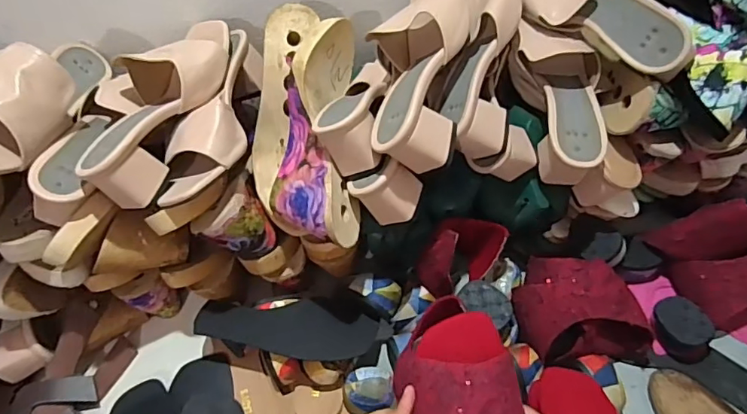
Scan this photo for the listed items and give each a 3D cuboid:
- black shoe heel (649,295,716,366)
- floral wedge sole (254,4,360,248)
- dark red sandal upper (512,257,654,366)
[{"bbox_3d":[0.345,0.138,0.583,0.054,0.048,0.068,-33,57,-18],"label":"black shoe heel"},{"bbox_3d":[-0.075,-0.083,0.557,0.121,0.093,0.265,-6,76,1],"label":"floral wedge sole"},{"bbox_3d":[0.230,0.108,0.584,0.133,0.070,0.121,-8,53,0],"label":"dark red sandal upper"}]

